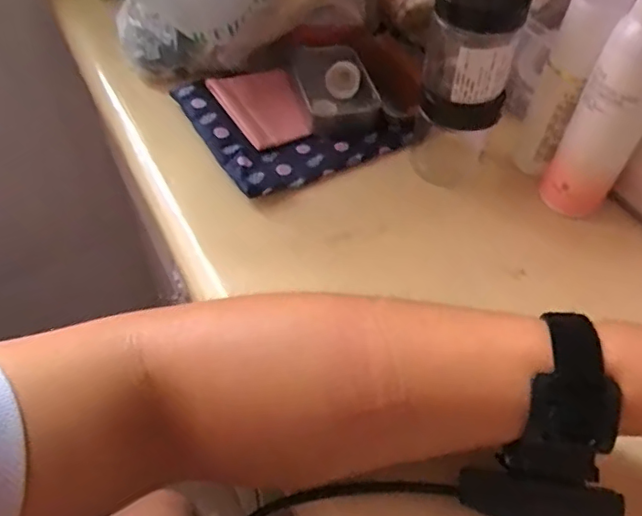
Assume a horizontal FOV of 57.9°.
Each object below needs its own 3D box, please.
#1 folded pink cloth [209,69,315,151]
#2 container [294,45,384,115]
[{"bbox_3d":[-0.046,-0.125,0.476,0.061,0.013,0.082,-23,55,-20],"label":"folded pink cloth"},{"bbox_3d":[0.011,-0.147,0.486,0.057,0.023,0.085,-10,52,-11],"label":"container"}]

